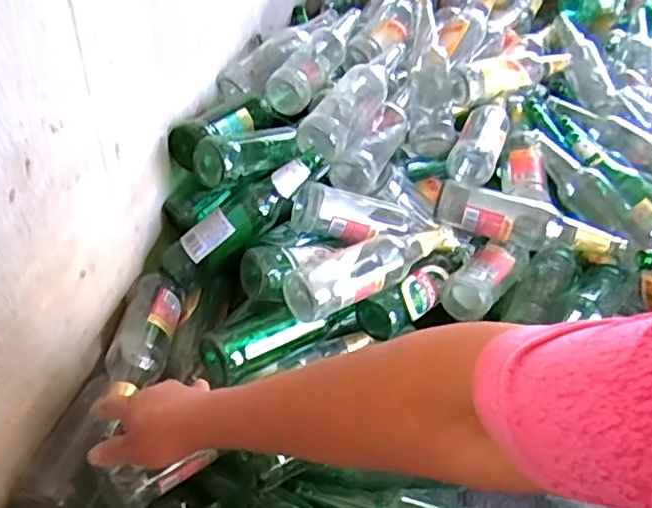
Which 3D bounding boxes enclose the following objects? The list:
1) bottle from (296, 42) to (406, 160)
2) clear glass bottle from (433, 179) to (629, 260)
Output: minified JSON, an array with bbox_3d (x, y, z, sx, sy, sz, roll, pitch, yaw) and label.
[{"bbox_3d":[0.041,-0.234,0.914,0.073,0.069,0.263,19,45,12],"label":"bottle"},{"bbox_3d":[0.292,-0.040,0.884,0.271,0.062,0.062,13,44,7],"label":"clear glass bottle"}]

